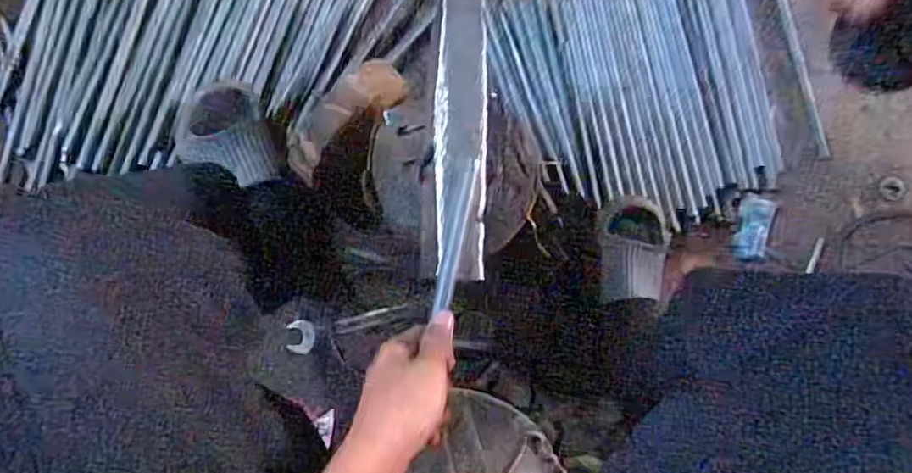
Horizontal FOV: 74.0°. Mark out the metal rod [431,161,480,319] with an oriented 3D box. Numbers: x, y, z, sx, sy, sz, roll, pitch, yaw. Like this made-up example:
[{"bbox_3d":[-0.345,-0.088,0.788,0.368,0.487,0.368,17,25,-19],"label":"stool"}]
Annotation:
[{"bbox_3d":[0.001,-0.005,0.501,0.016,0.014,0.131,13,72,-6],"label":"metal rod"}]

